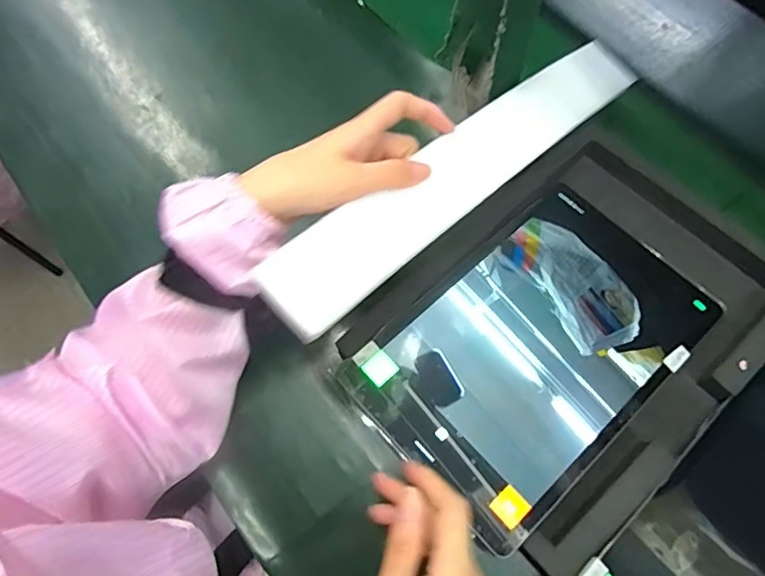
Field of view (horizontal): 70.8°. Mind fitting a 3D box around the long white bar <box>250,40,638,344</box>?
[{"bbox_3d":[0.071,-0.093,0.383,0.050,0.022,0.367,43,62,17],"label":"long white bar"}]

